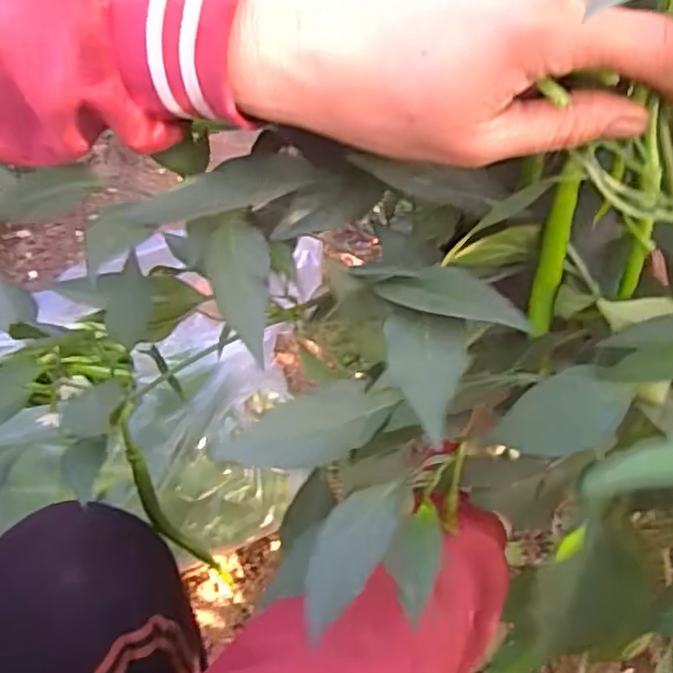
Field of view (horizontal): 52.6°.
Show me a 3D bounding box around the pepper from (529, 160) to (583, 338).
[{"bbox_3d":[0.090,-0.034,0.280,0.010,0.075,0.013,-2,37,-2],"label":"pepper"}]

